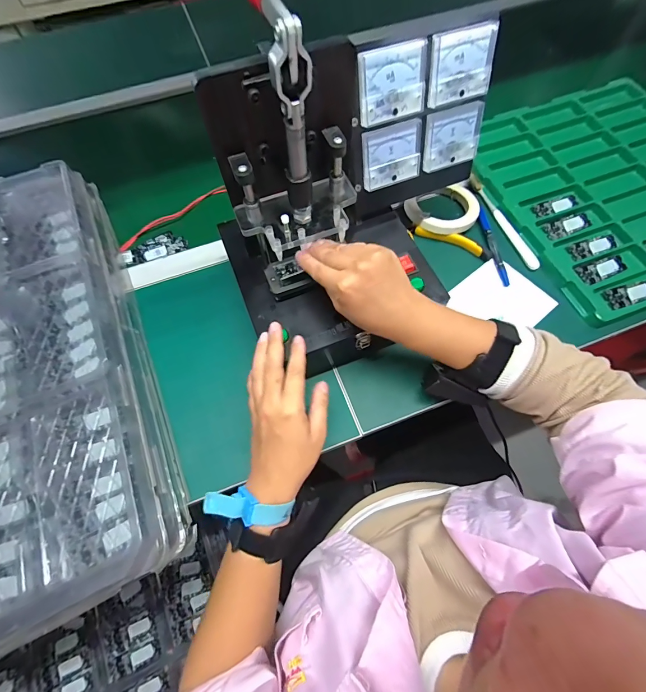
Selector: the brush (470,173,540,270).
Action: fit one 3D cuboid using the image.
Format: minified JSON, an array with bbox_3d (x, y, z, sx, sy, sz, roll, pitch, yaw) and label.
[{"bbox_3d":[0.265,-0.189,0.503,0.020,0.016,0.181,-17,68,-9],"label":"brush"}]

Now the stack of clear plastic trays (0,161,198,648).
[{"bbox_3d":[-0.437,0.035,0.365,0.438,0.062,0.566,-23,69,-11],"label":"stack of clear plastic trays"}]

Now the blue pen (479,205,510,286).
[{"bbox_3d":[0.241,-0.142,0.480,0.010,0.012,0.130,-5,66,-1],"label":"blue pen"}]

